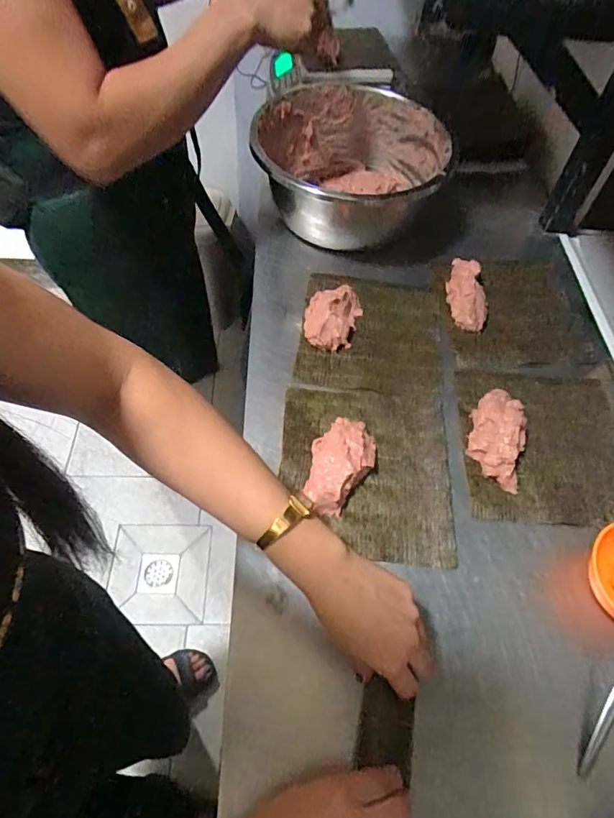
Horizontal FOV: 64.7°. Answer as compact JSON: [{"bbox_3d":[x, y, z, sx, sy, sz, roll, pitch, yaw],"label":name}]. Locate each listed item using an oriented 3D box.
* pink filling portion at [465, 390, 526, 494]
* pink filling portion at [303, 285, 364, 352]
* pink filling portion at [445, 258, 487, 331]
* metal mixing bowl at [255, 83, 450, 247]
[{"bbox_3d":[0.220,0.026,0.564,0.058,0.036,0.131,11,57,5],"label":"pink filling portion"},{"bbox_3d":[0.034,-0.126,0.659,0.071,0.035,0.108,16,57,8],"label":"pink filling portion"},{"bbox_3d":[0.226,-0.166,0.685,0.050,0.026,0.116,-1,73,-3],"label":"pink filling portion"},{"bbox_3d":[0.063,-0.364,0.759,0.281,0.137,0.308,1,57,-2],"label":"metal mixing bowl"}]

